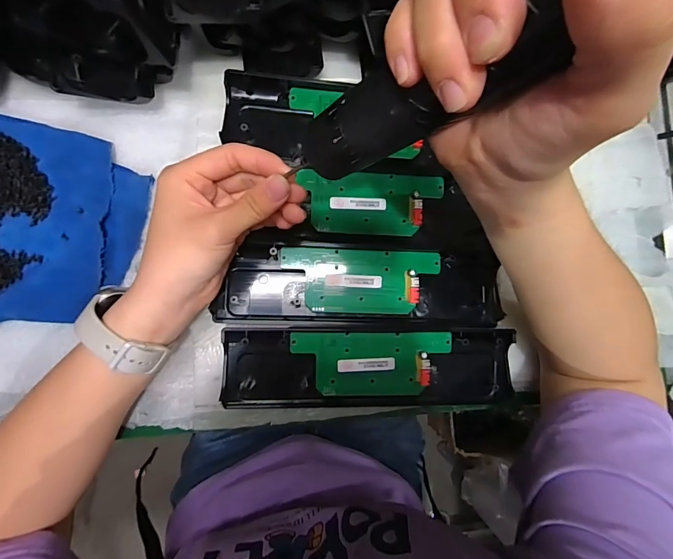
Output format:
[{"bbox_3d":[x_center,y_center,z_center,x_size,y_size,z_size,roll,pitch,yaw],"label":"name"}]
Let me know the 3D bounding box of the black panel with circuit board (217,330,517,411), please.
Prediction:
[{"bbox_3d":[0.031,0.077,0.312,0.242,0.016,0.067,1,87,-5],"label":"black panel with circuit board"}]

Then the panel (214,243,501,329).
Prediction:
[{"bbox_3d":[0.024,0.006,0.319,0.240,0.017,0.067,1,87,-5],"label":"panel"}]

